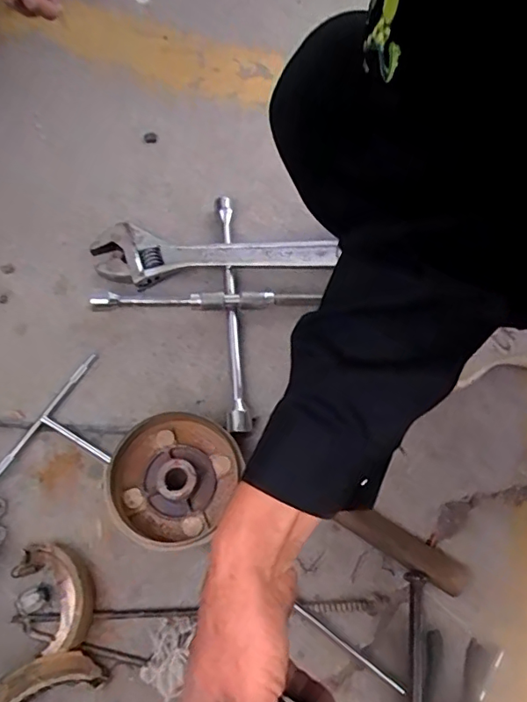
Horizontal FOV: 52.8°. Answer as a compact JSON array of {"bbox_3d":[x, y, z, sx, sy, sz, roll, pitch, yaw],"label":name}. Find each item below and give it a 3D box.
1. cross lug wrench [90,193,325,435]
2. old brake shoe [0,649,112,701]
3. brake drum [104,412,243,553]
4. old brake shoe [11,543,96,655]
[{"bbox_3d":[-0.047,-0.063,0.669,0.250,0.042,0.232,37,71,18],"label":"cross lug wrench"},{"bbox_3d":[-0.213,0.322,0.498,0.112,0.053,0.051,-30,66,-12],"label":"old brake shoe"},{"bbox_3d":[-0.093,0.143,0.576,0.135,0.064,0.138,20,66,12],"label":"brake drum"},{"bbox_3d":[-0.213,0.246,0.544,0.064,0.025,0.110,-32,67,-13],"label":"old brake shoe"}]

